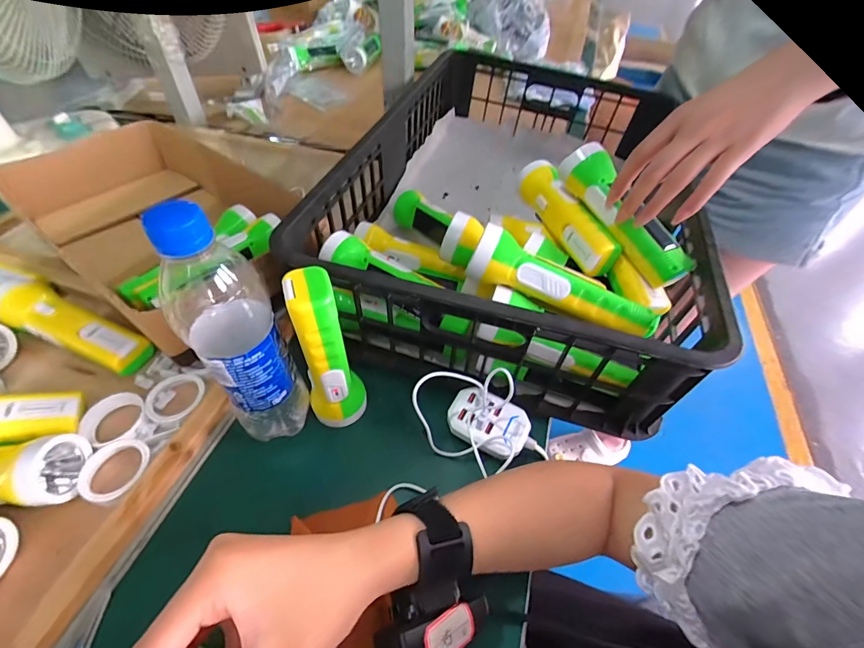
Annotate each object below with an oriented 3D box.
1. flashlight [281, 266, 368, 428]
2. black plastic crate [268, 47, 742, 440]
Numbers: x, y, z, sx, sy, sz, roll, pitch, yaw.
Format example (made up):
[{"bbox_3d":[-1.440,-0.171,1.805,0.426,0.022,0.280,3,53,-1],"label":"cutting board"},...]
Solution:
[{"bbox_3d":[-0.089,0.029,0.327,0.047,0.162,0.043,-22,54,-20],"label":"flashlight"},{"bbox_3d":[0.113,-0.190,0.539,0.390,0.137,0.605,12,51,8],"label":"black plastic crate"}]

